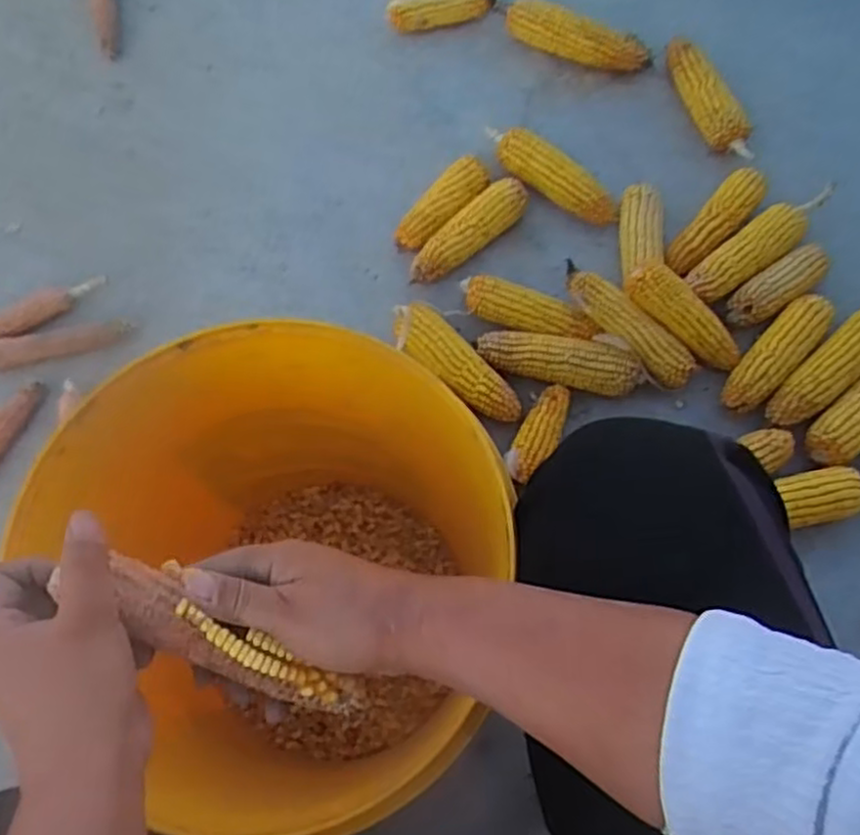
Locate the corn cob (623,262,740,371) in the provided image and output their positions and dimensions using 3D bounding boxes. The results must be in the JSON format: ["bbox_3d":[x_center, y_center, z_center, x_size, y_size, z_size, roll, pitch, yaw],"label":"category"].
[{"bbox_3d":[0.276,-0.107,0.808,0.148,0.042,0.045,41,75,-10],"label":"corn cob"}]

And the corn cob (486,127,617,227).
[{"bbox_3d":[0.147,-0.299,0.922,0.196,0.049,0.055,36,74,13],"label":"corn cob"}]

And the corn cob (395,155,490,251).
[{"bbox_3d":[0.016,-0.259,0.905,0.151,0.041,0.058,-42,74,-14],"label":"corn cob"}]

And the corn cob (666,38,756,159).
[{"bbox_3d":[0.354,-0.412,0.963,0.045,0.051,0.196,-19,70,-6],"label":"corn cob"}]

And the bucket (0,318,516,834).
[{"bbox_3d":[-0.105,0.132,0.583,0.256,0.327,0.288,-3,69,0],"label":"bucket"}]

